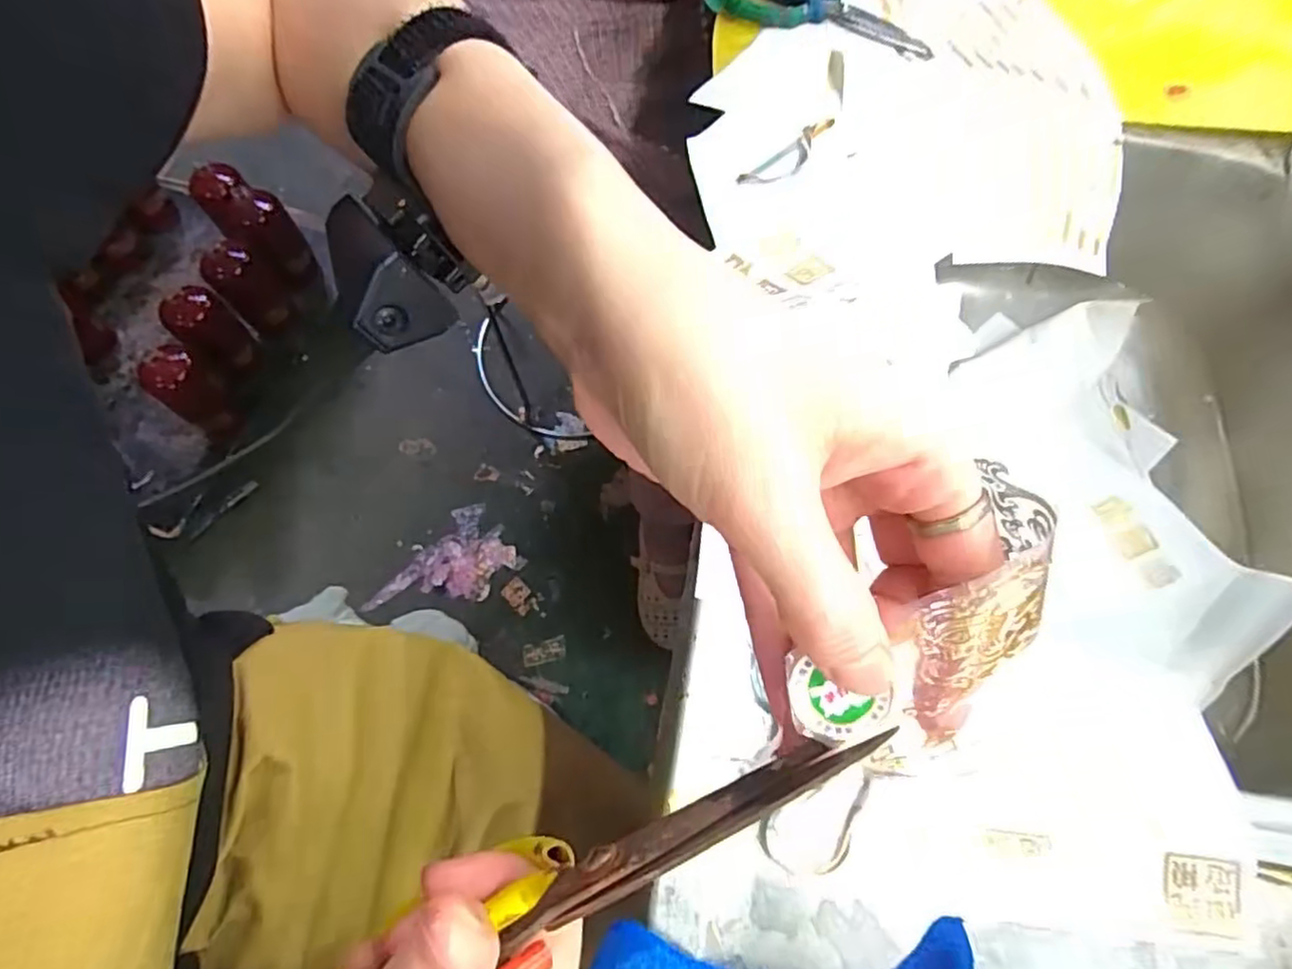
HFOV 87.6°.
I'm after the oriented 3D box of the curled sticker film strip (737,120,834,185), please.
[{"bbox_3d":[0.097,-0.217,0.446,0.078,0.010,0.021,-36,70,-12],"label":"curled sticker film strip"}]

